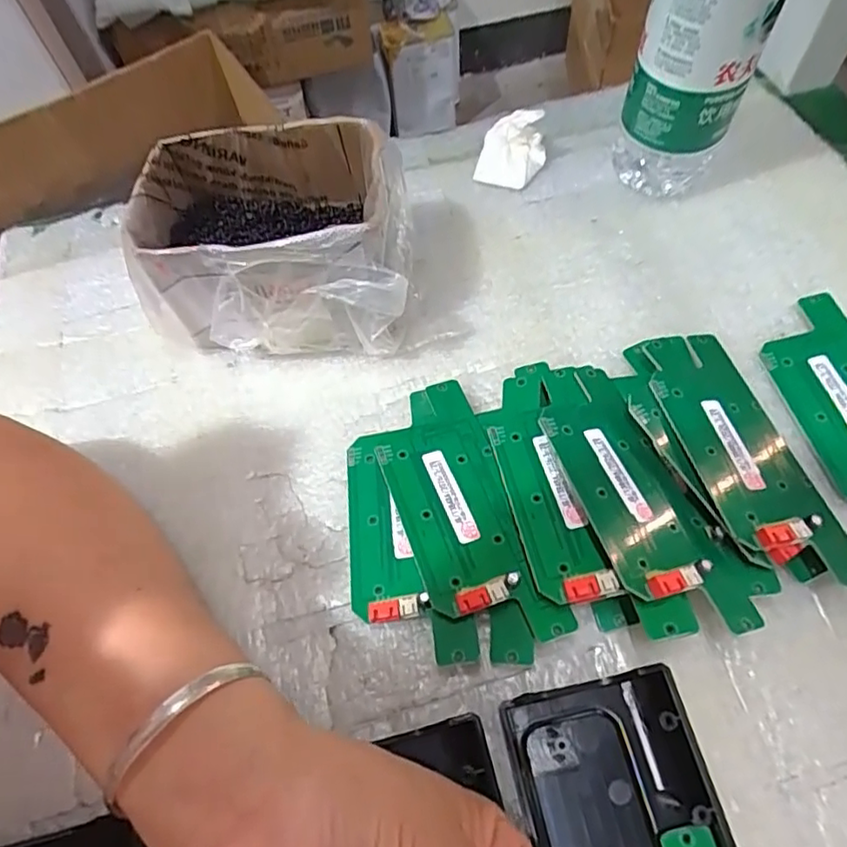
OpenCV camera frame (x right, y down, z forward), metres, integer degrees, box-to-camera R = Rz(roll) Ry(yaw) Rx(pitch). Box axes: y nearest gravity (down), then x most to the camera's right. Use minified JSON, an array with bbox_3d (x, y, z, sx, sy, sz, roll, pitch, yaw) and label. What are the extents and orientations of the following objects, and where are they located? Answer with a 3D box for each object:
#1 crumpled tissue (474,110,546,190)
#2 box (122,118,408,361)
[{"bbox_3d":[0.057,-0.178,0.389,0.036,0.036,0.038,23,66,15],"label":"crumpled tissue"},{"bbox_3d":[-0.077,-0.096,0.329,0.132,0.079,0.101,-4,62,2],"label":"box"}]

